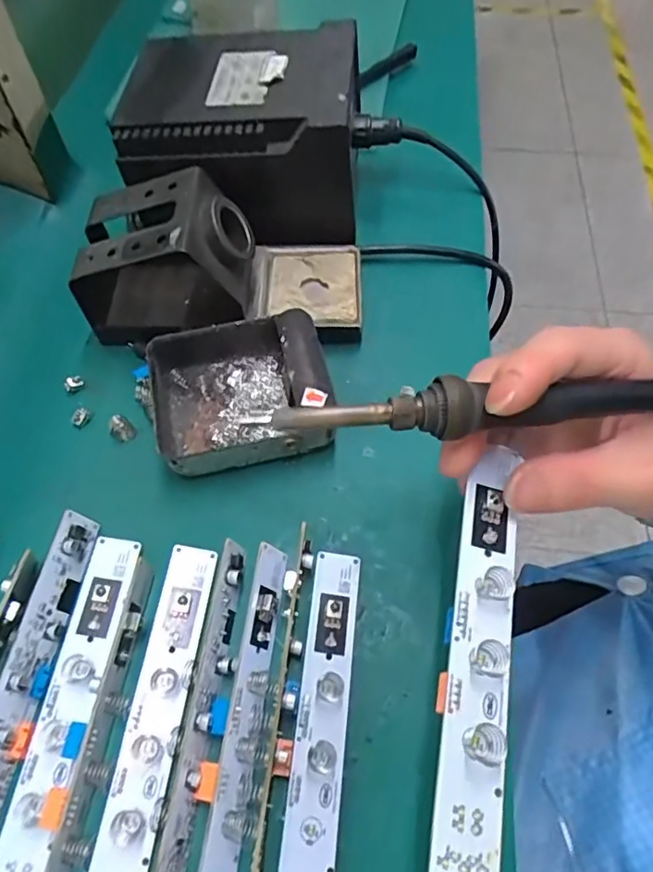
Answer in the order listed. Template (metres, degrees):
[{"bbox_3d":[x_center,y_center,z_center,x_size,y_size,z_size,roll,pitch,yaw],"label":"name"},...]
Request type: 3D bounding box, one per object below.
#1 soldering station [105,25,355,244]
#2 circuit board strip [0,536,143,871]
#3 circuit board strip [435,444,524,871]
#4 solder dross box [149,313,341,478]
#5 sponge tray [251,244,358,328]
[{"bbox_3d":[-0.050,-0.199,0.359,0.142,0.085,0.120,4,60,3],"label":"soldering station"},{"bbox_3d":[-0.118,0.174,0.198,0.021,0.010,0.282,7,61,3],"label":"circuit board strip"},{"bbox_3d":[0.040,0.125,0.159,0.021,0.008,0.266,11,61,5],"label":"circuit board strip"},{"bbox_3d":[-0.048,-0.023,0.297,0.095,0.032,0.084,-11,60,-6],"label":"solder dross box"},{"bbox_3d":[-0.013,-0.094,0.349,0.067,0.012,0.062,1,60,1],"label":"sponge tray"}]

